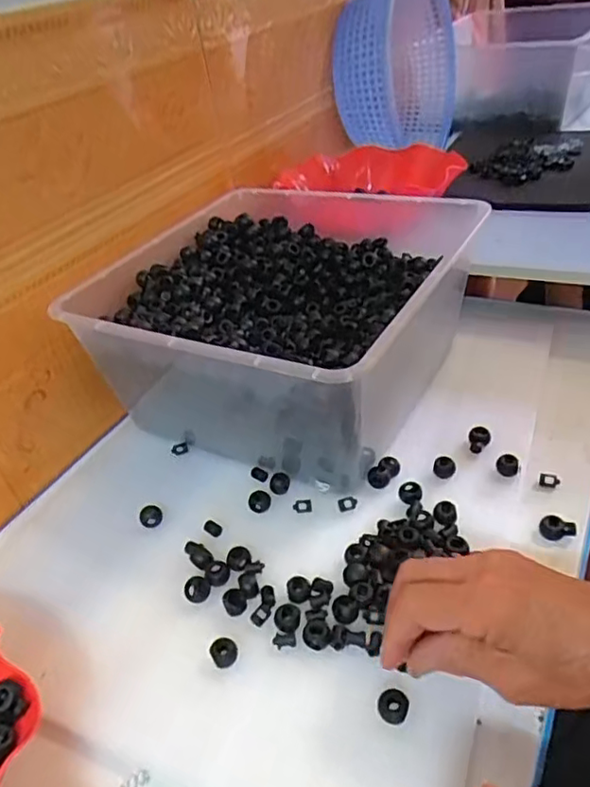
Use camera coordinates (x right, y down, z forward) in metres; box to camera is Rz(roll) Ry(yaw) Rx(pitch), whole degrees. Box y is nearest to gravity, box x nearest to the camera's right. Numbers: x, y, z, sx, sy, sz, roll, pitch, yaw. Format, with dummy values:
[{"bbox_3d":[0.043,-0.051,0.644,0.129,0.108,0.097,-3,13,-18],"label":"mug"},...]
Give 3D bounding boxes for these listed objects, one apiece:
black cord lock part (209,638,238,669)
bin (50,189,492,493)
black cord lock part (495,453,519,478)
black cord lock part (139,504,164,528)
[{"bbox_3d":[-0.045,0.166,0.379,0.017,0.010,0.017,-6,37,5],"label":"black cord lock part"},{"bbox_3d":[0.002,-0.083,0.574,0.291,0.139,0.335,14,43,29],"label":"bin"},{"bbox_3d":[0.169,0.057,0.470,0.017,0.018,0.014,9,41,20],"label":"black cord lock part"},{"bbox_3d":[-0.116,0.099,0.478,0.018,0.012,0.016,-22,40,-18],"label":"black cord lock part"}]

